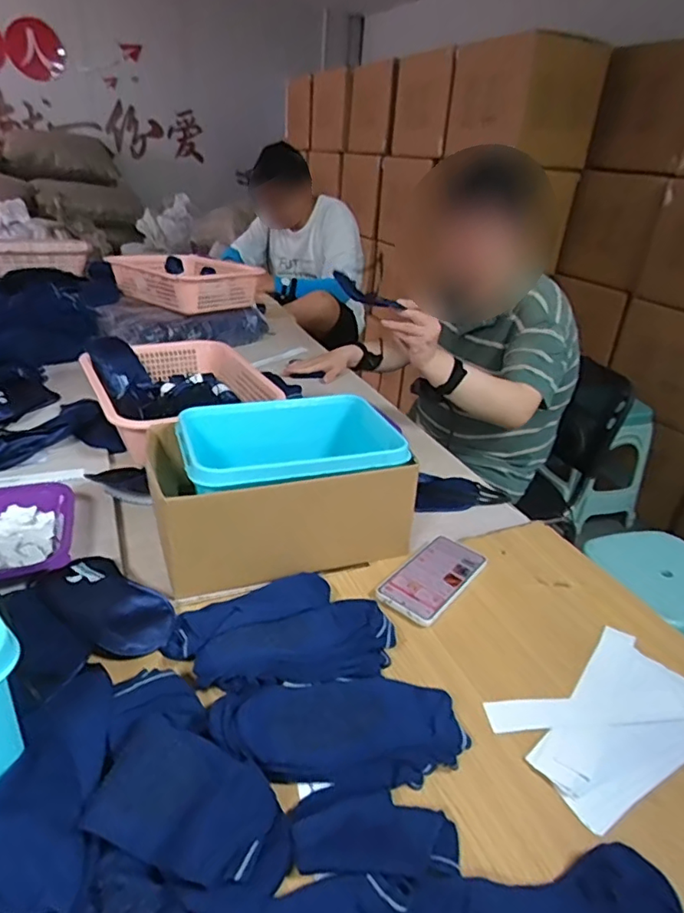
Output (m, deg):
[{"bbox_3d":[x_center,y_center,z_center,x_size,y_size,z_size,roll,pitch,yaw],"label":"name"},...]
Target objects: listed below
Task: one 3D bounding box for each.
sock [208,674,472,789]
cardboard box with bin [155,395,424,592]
[{"bbox_3d":[-0.002,0.249,0.516,0.224,0.033,0.101,0,29,-8],"label":"sock"},{"bbox_3d":[-0.077,0.027,0.746,0.312,0.146,0.206,-4,30,-15],"label":"cardboard box with bin"}]

